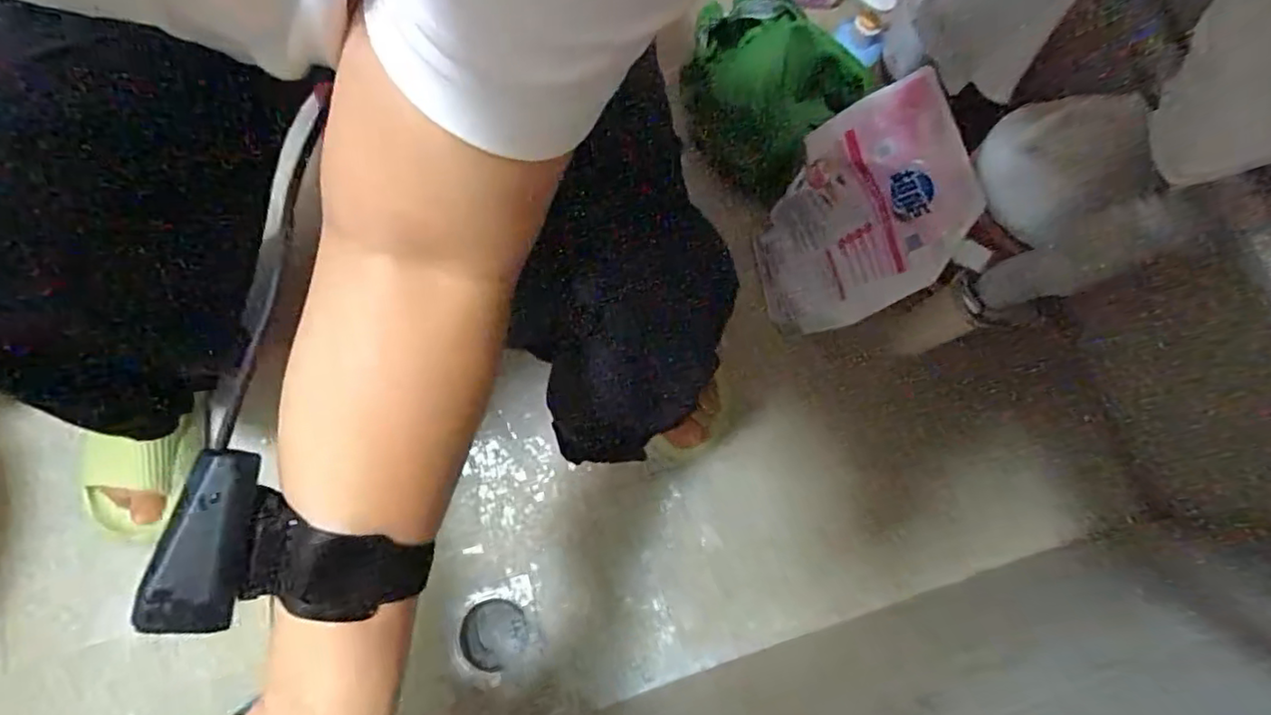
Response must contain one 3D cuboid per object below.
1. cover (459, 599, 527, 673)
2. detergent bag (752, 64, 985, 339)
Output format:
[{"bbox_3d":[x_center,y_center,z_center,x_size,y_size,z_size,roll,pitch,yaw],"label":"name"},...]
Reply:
[{"bbox_3d":[-0.151,0.295,0.654,0.070,0.004,0.068,-20,63,0],"label":"cover"},{"bbox_3d":[0.215,-0.138,0.641,0.029,0.268,0.194,-7,74,-31],"label":"detergent bag"}]

